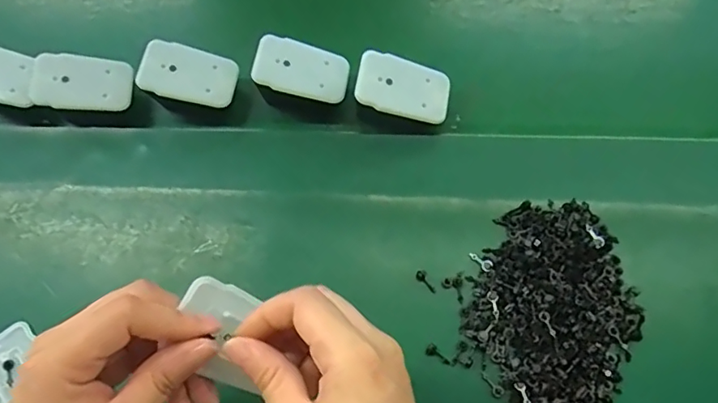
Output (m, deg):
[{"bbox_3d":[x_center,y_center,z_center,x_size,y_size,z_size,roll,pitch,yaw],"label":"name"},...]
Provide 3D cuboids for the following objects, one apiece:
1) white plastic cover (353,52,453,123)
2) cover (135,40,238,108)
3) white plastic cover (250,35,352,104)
[{"bbox_3d":[0.032,-0.083,0.373,0.070,0.005,0.042,13,75,-15],"label":"white plastic cover"},{"bbox_3d":[-0.127,-0.095,0.388,0.068,0.009,0.038,10,91,-16],"label":"cover"},{"bbox_3d":[-0.041,-0.097,0.379,0.069,0.005,0.040,14,76,-17],"label":"white plastic cover"}]

